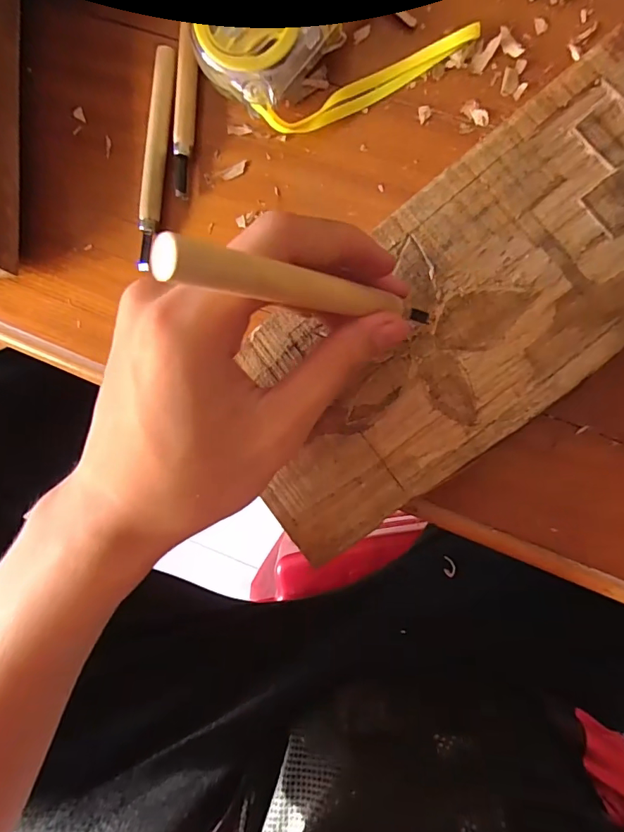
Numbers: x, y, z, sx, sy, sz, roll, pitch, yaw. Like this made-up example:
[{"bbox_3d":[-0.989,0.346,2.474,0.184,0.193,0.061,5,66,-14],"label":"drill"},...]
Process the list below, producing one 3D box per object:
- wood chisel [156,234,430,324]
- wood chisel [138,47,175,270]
[{"bbox_3d":[0.003,-0.039,0.149,0.007,0.118,0.010,-5,89,43],"label":"wood chisel"},{"bbox_3d":[-0.091,-0.150,0.274,0.013,0.009,0.126,7,91,9],"label":"wood chisel"}]

